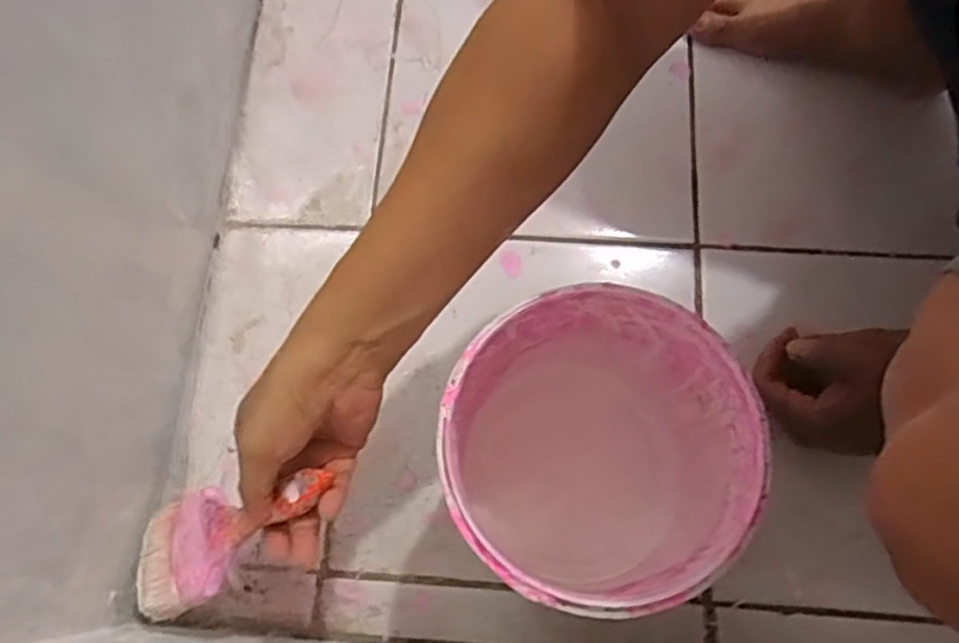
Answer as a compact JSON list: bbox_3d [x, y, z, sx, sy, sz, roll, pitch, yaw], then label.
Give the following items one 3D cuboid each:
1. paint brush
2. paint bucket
[{"bbox_3d":[-0.170,0.139,0.446,0.198,0.019,0.073,-30,70,28],"label":"paint brush"},{"bbox_3d":[0.069,0.096,0.464,0.179,0.195,0.178,0,72,1],"label":"paint bucket"}]

